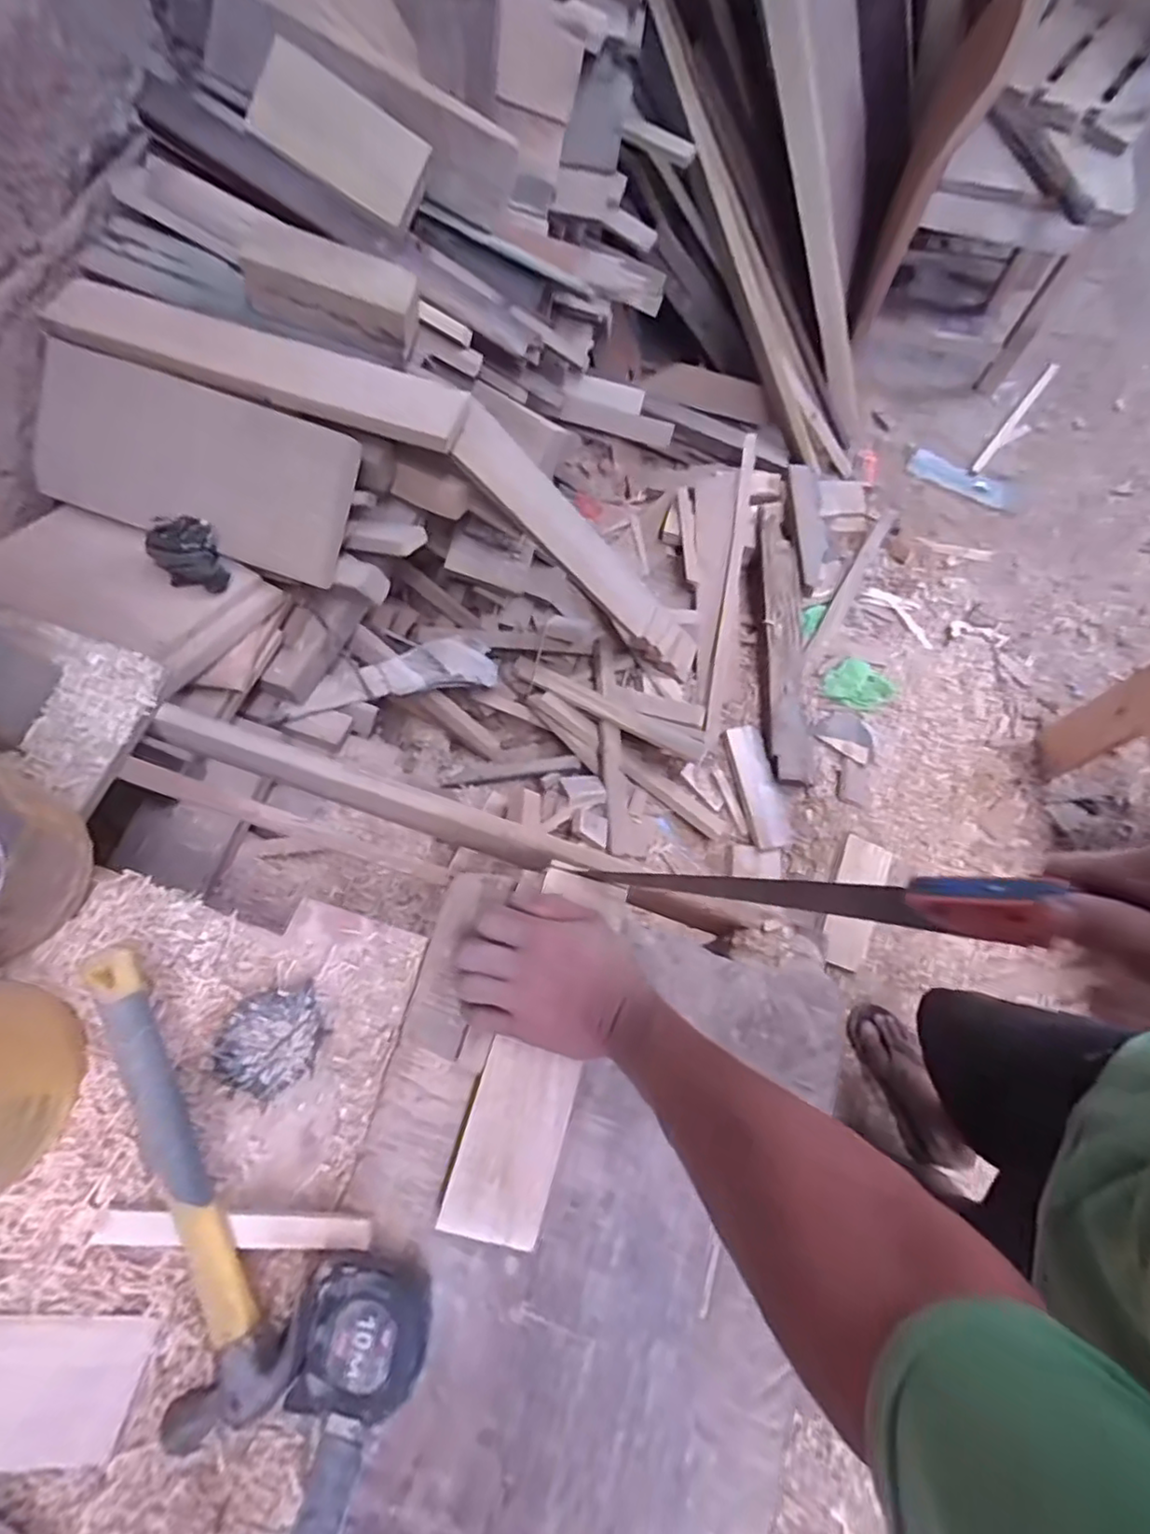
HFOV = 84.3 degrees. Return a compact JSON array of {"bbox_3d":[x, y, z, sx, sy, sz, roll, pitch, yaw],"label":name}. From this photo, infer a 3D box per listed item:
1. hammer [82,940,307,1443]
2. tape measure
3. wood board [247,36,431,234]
[{"bbox_3d":[-0.300,0.294,0.450,0.106,0.056,0.318,-32,71,-12],"label":"hammer"},{"bbox_3d":[-0.140,0.385,0.431,0.082,0.044,0.083,13,68,6],"label":"tape measure"},{"bbox_3d":[-0.310,-0.857,0.864,0.212,0.010,0.110,21,99,-28],"label":"wood board"}]

